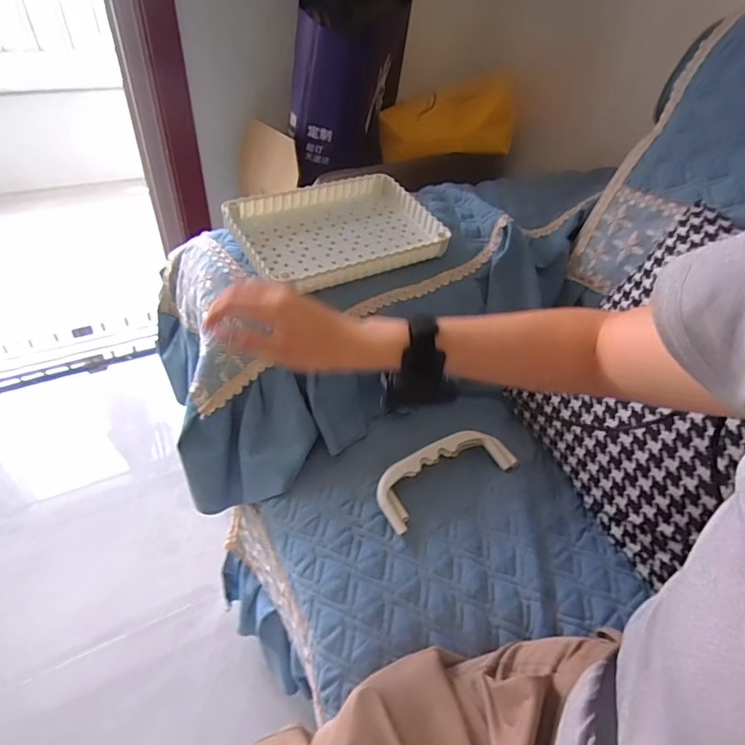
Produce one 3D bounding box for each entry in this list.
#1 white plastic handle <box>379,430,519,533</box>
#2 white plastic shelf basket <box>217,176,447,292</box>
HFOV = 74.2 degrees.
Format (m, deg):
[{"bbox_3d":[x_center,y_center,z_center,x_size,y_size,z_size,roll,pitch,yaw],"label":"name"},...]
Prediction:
[{"bbox_3d":[0.091,0.126,0.629,0.199,0.016,0.076,-22,63,-27],"label":"white plastic handle"},{"bbox_3d":[-0.045,-0.217,0.740,0.306,0.056,0.213,-20,46,-26],"label":"white plastic shelf basket"}]

